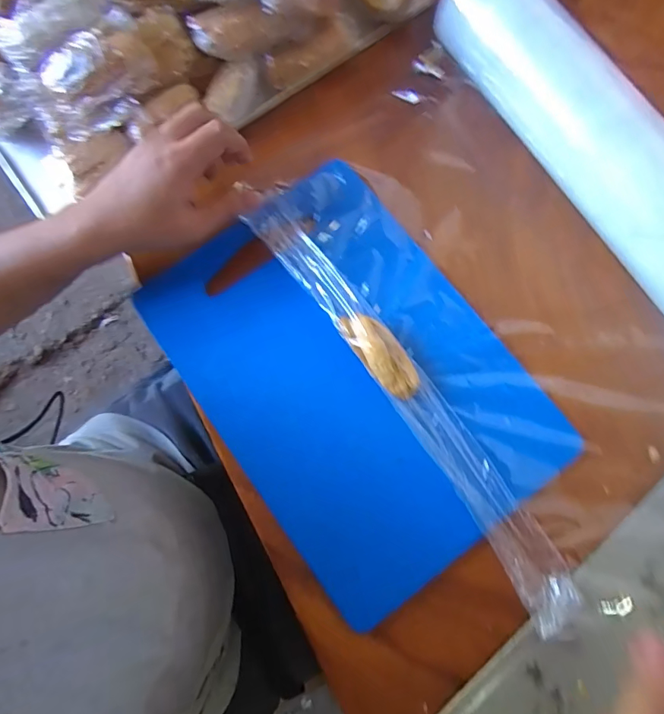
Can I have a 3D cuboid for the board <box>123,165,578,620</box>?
[{"bbox_3d":[0.012,0.012,0.368,0.233,0.018,0.330,-36,80,-7],"label":"board"}]

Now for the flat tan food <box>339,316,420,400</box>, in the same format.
[{"bbox_3d":[0.041,-0.003,0.366,0.035,0.022,0.082,-37,80,-7],"label":"flat tan food"}]

